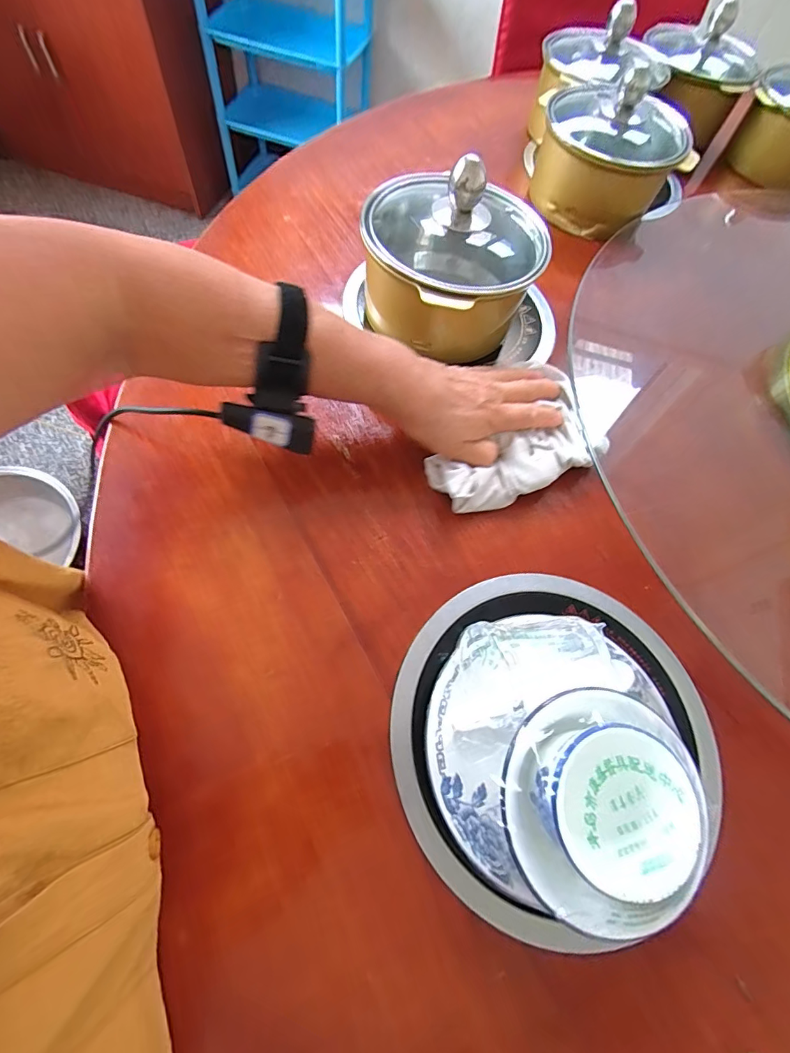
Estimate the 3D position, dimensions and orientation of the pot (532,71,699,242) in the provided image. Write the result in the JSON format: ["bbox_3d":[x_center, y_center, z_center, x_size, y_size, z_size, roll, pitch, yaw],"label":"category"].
[{"bbox_3d":[0.250,-0.445,0.545,0.146,0.129,0.147,3,64,-5],"label":"pot"}]

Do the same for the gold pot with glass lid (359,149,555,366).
[{"bbox_3d":[0.046,-0.246,0.421,0.139,0.130,0.156,-26,70,-17],"label":"gold pot with glass lid"}]

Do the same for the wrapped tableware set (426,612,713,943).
[{"bbox_3d":[0.094,0.126,0.263,0.146,0.075,0.156,18,64,2],"label":"wrapped tableware set"}]

